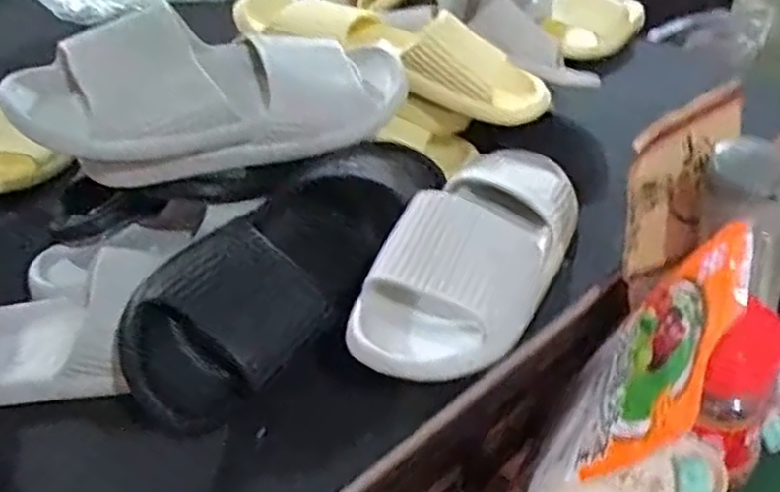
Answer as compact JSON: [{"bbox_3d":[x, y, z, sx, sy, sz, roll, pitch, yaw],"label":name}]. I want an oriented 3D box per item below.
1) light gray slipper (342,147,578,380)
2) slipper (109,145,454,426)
[{"bbox_3d":[0.075,-0.005,0.595,0.101,0.082,0.316,15,42,25],"label":"light gray slipper"},{"bbox_3d":[-0.058,0.010,0.596,0.124,0.100,0.316,18,43,28],"label":"slipper"}]

